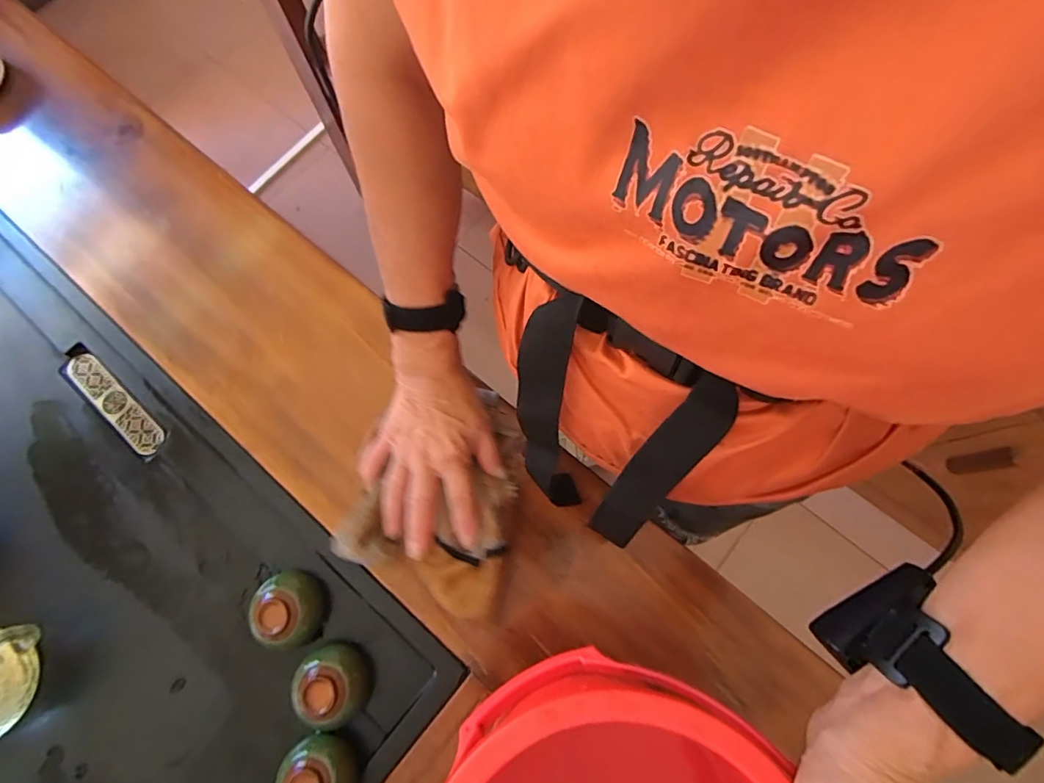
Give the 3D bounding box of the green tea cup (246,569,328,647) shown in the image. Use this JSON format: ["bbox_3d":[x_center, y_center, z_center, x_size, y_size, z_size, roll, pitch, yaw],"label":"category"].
[{"bbox_3d":[-0.206,0.190,0.440,0.057,0.037,0.061,-1,74,2],"label":"green tea cup"}]

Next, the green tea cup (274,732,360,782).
[{"bbox_3d":[-0.166,0.314,0.398,0.061,0.037,0.061,-1,74,2],"label":"green tea cup"}]

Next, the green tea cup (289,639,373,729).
[{"bbox_3d":[-0.163,0.249,0.420,0.065,0.038,0.062,16,76,6],"label":"green tea cup"}]

